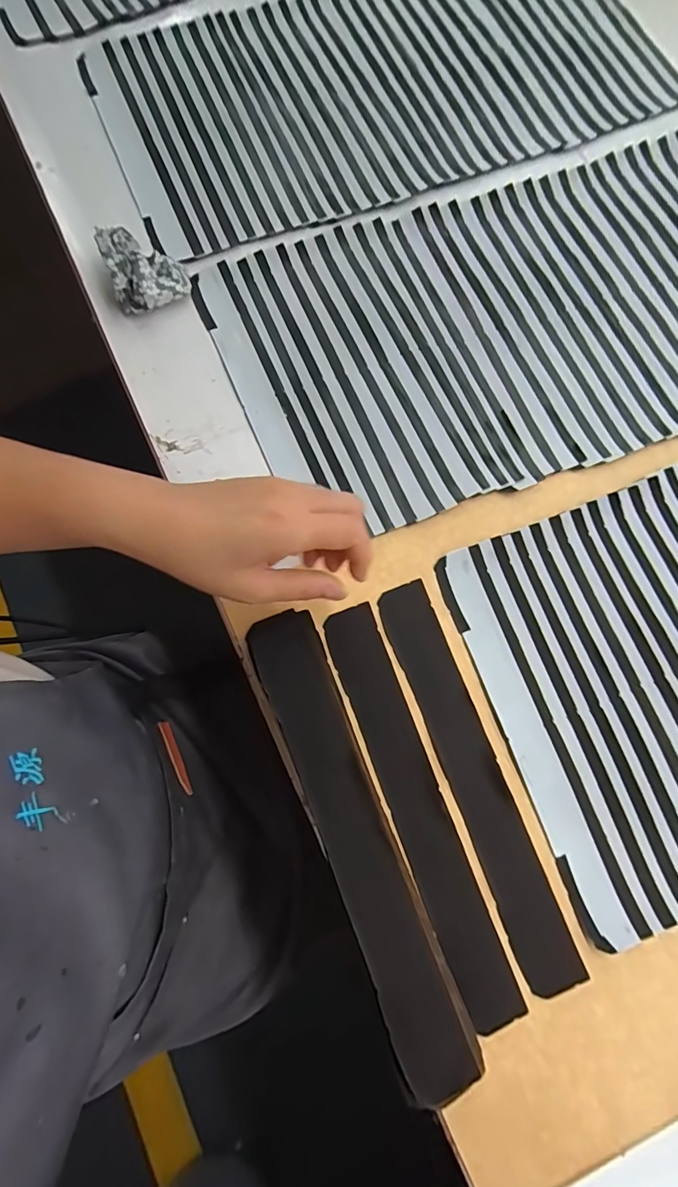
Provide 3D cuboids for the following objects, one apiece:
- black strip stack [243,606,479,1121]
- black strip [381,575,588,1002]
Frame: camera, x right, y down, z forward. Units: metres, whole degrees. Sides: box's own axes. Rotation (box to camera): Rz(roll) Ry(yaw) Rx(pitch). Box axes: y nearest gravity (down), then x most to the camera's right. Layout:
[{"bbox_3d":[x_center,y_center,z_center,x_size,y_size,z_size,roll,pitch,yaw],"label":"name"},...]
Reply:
[{"bbox_3d":[0.006,0.137,0.280,0.045,0.030,0.266,-21,78,-5],"label":"black strip stack"},{"bbox_3d":[0.087,0.115,0.303,0.036,0.009,0.254,-20,78,-5],"label":"black strip"}]

